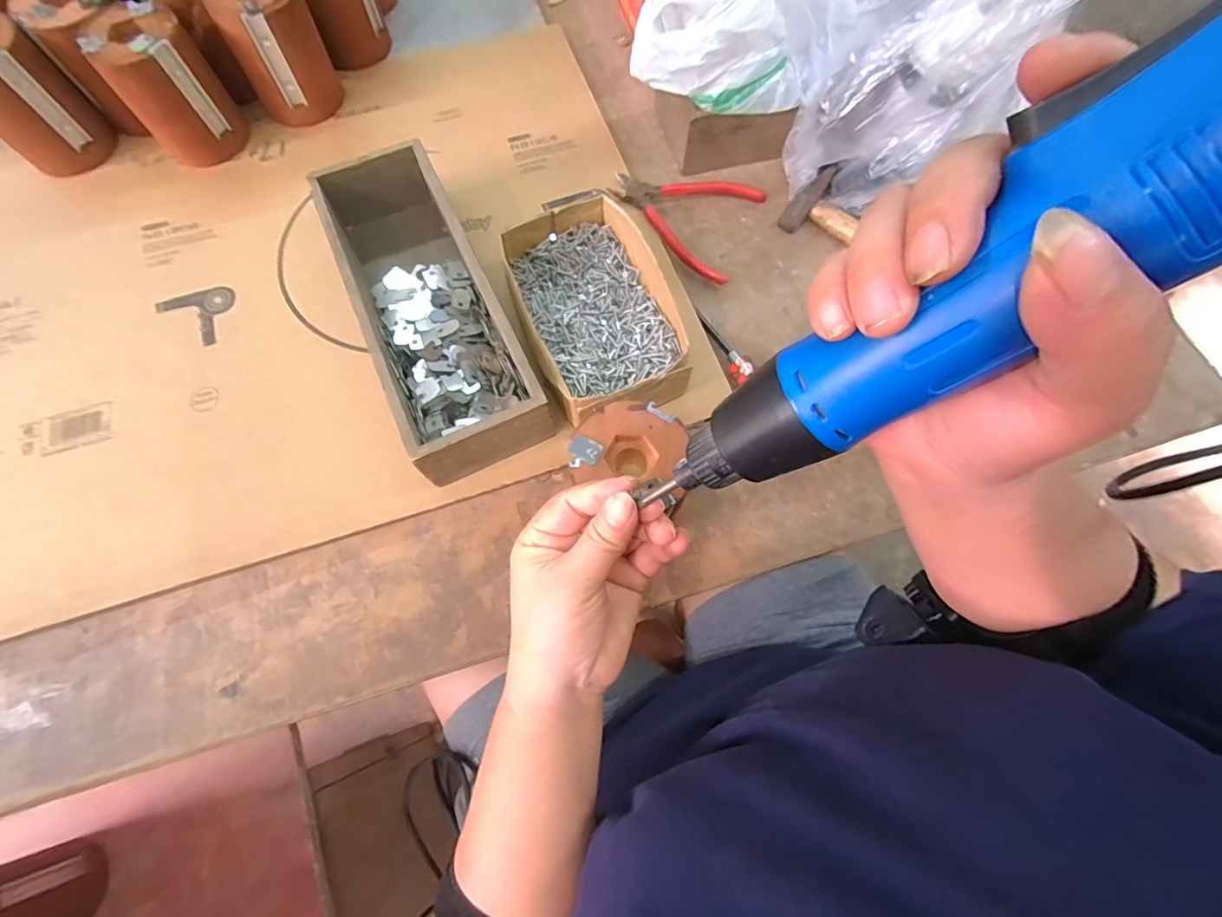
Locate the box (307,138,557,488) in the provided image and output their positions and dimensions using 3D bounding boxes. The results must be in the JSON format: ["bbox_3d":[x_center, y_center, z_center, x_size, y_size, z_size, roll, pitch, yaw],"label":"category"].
[{"bbox_3d":[-0.151,-0.128,0.431,0.098,0.069,0.294,-25,73,-9],"label":"box"}]

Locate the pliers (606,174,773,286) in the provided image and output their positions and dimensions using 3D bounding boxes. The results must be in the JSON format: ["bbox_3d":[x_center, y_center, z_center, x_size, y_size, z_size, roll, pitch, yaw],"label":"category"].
[{"bbox_3d":[0.063,-0.237,0.503,0.141,0.017,0.126,22,72,7],"label":"pliers"}]

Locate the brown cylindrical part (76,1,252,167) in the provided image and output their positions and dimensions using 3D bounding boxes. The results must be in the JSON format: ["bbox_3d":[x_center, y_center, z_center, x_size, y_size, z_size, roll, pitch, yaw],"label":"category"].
[{"bbox_3d":[-0.401,-0.338,0.480,0.077,0.099,0.072,-36,75,-13],"label":"brown cylindrical part"}]

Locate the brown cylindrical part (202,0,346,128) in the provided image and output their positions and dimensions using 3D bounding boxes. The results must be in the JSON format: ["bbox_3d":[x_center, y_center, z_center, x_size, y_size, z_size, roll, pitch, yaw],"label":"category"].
[{"bbox_3d":[-0.316,-0.391,0.501,0.078,0.101,0.072,0,70,-1],"label":"brown cylindrical part"}]

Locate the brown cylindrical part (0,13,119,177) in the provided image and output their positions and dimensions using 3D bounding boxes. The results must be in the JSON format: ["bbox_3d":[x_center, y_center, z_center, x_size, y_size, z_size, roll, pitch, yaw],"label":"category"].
[{"bbox_3d":[-0.531,-0.326,0.476,0.079,0.099,0.076,0,70,-1],"label":"brown cylindrical part"}]

